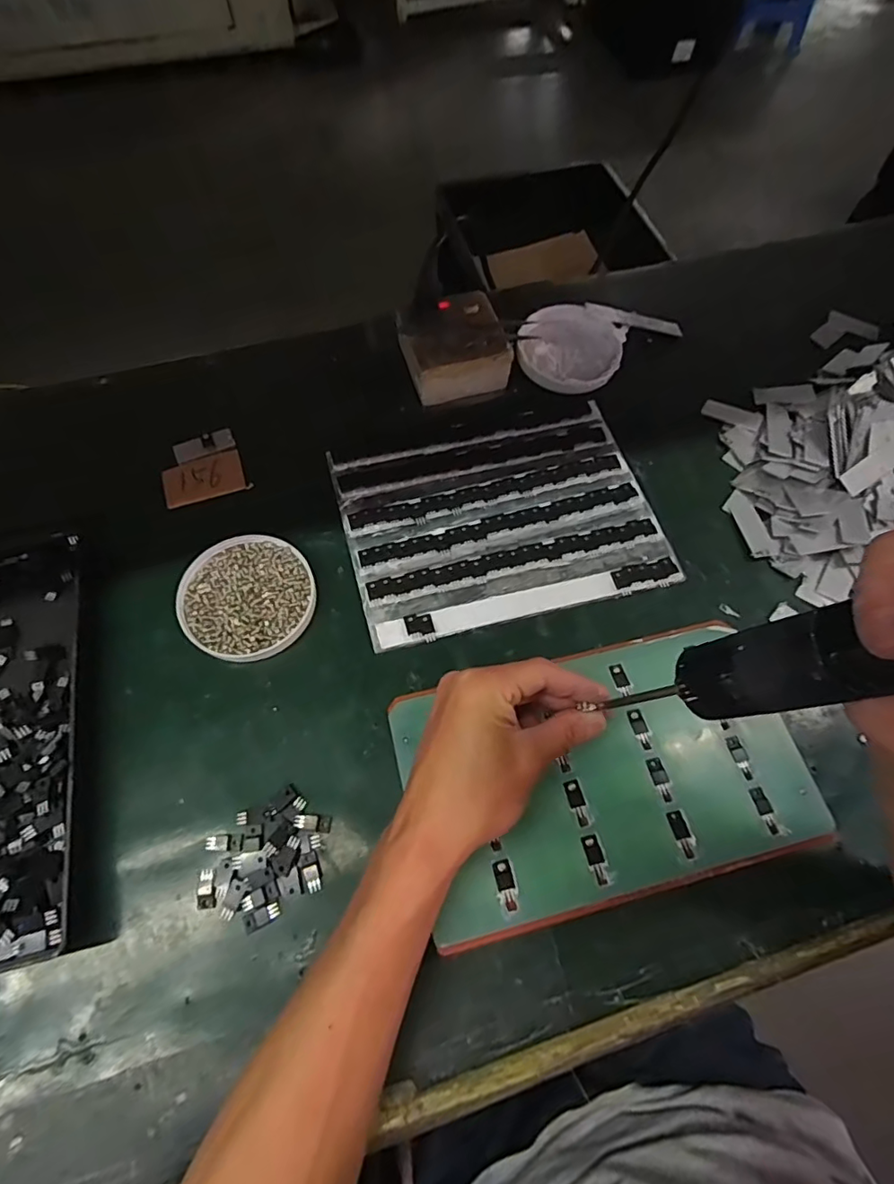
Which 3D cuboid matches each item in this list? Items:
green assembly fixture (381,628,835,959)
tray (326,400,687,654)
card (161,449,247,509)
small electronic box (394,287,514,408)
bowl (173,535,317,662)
[{"bbox_3d":[0.098,0.114,0.353,0.245,0.030,0.147,-12,66,-7],"label":"green assembly fixture"},{"bbox_3d":[0.043,-0.060,0.442,0.243,0.011,0.175,-14,67,-7],"label":"tray"},{"bbox_3d":[-0.209,-0.097,0.464,0.066,0.007,0.045,-20,67,-10],"label":"card"},{"bbox_3d":[0.005,-0.229,0.499,0.091,0.035,0.088,-15,67,-8],"label":"small electronic box"},{"bbox_3d":[-0.151,0.003,0.410,0.095,0.012,0.100,0,65,-1],"label":"bowl"}]

